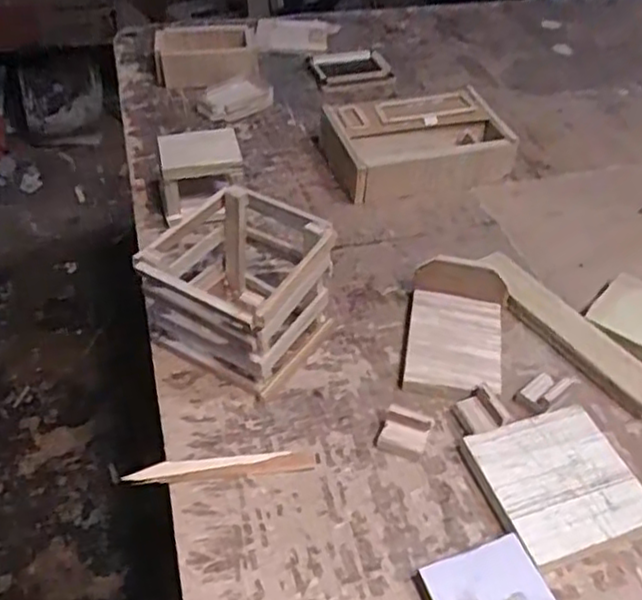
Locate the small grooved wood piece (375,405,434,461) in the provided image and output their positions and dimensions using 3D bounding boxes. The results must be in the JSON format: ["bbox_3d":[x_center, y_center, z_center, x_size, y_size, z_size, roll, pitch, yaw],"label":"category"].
[{"bbox_3d":[0.071,0.113,0.582,0.040,0.025,0.032,17,47,17],"label":"small grooved wood piece"}]

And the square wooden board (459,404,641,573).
[{"bbox_3d":[0.190,0.146,0.551,0.115,0.017,0.116,-14,46,-14],"label":"square wooden board"}]

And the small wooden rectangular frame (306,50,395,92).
[{"bbox_3d":[0.047,-0.358,1.055,0.120,0.016,0.091,-8,44,-11],"label":"small wooden rectangular frame"}]

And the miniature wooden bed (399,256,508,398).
[{"bbox_3d":[0.130,0.026,0.655,0.090,0.047,0.138,7,45,8],"label":"miniature wooden bed"}]

